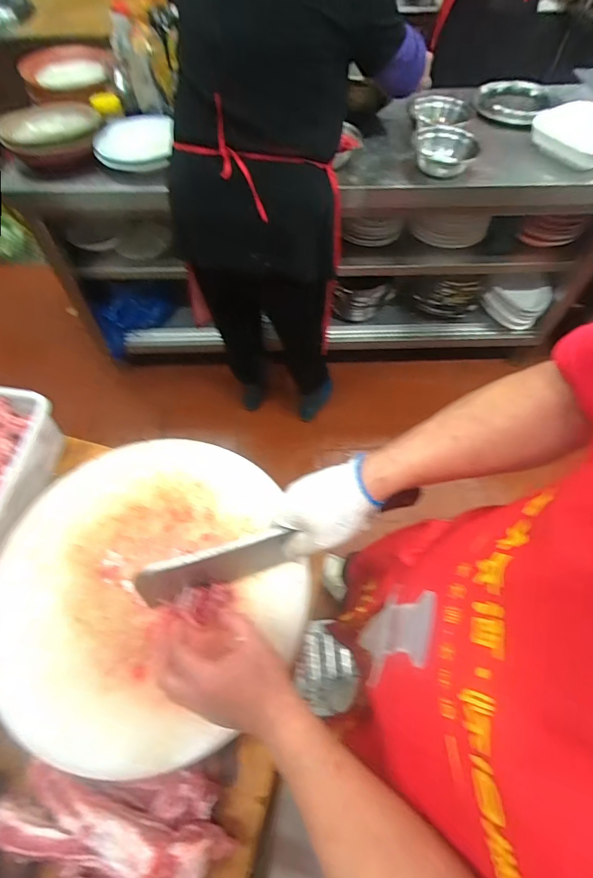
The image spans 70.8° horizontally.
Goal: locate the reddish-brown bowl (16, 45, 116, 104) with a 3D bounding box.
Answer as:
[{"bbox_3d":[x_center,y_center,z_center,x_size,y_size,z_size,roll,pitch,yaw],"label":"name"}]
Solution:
[{"bbox_3d":[-0.722,-1.172,1.347,0.321,0.101,0.229,11,60,7],"label":"reddish-brown bowl"}]

